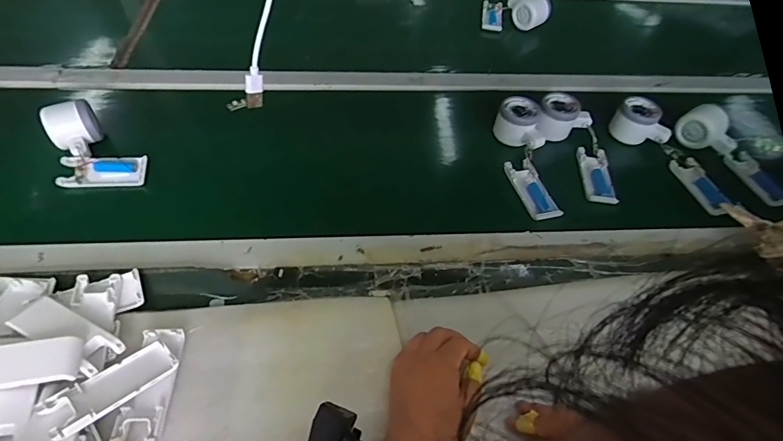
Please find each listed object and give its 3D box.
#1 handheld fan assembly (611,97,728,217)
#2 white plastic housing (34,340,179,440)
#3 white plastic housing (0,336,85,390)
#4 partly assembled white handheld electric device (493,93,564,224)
[{"bbox_3d":[0.438,-0.102,0.694,0.068,0.056,0.214,-30,75,-25],"label":"handheld fan assembly"},{"bbox_3d":[-0.251,0.149,0.393,0.043,0.013,0.102,32,43,28],"label":"white plastic housing"},{"bbox_3d":[-0.326,0.126,0.379,0.096,0.023,0.037,-8,55,-12],"label":"white plastic housing"},{"bbox_3d":[0.197,-0.096,0.627,0.061,0.054,0.201,0,53,-6],"label":"partly assembled white handheld electric device"}]

